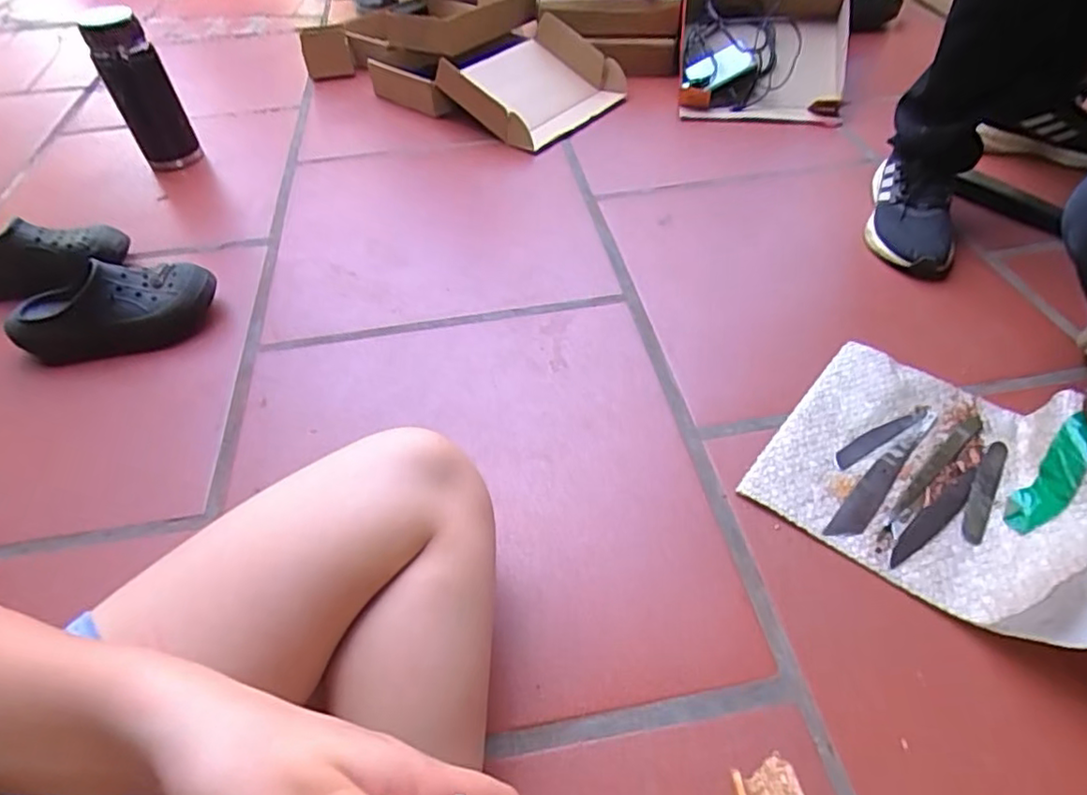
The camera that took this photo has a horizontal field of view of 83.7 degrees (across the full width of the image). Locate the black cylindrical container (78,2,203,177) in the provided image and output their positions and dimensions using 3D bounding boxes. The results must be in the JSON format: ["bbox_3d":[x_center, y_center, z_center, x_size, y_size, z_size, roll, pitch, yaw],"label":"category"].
[{"bbox_3d":[-0.682,-0.513,1.045,0.098,0.264,0.103,-26,52,-21],"label":"black cylindrical container"}]

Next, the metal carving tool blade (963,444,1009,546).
[{"bbox_3d":[0.448,0.093,0.617,0.021,0.004,0.151,32,53,21],"label":"metal carving tool blade"}]

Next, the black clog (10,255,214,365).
[{"bbox_3d":[-0.565,-0.112,0.800,0.248,0.096,0.092,-8,48,-4],"label":"black clog"}]

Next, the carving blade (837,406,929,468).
[{"bbox_3d":[0.370,0.041,0.661,0.143,0.005,0.022,-24,51,-18],"label":"carving blade"}]

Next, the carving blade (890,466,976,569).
[{"bbox_3d":[0.381,0.114,0.588,0.156,0.004,0.024,-31,54,-23],"label":"carving blade"}]

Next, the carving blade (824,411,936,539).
[{"bbox_3d":[0.354,0.074,0.628,0.026,0.008,0.218,34,58,28],"label":"carving blade"}]

